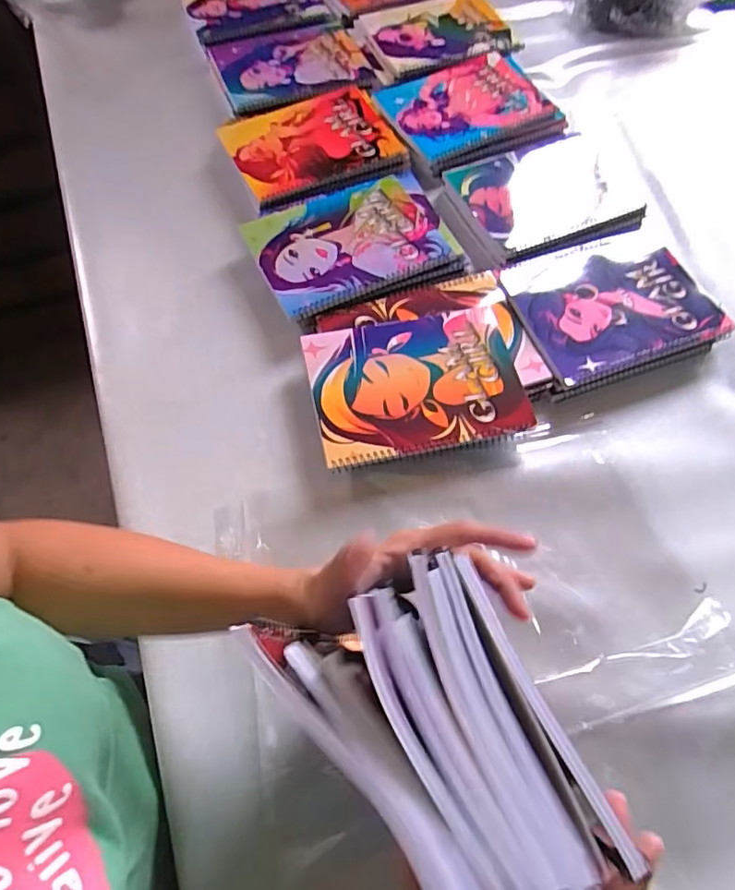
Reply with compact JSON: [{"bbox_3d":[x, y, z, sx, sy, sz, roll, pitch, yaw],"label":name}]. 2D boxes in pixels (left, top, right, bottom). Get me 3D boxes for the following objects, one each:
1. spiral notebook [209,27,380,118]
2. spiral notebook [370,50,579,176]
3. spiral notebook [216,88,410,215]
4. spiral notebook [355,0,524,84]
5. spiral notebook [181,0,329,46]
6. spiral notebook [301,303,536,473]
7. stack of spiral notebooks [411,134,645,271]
[{"bbox_3d":[-0.103,-0.522,0.752,0.206,0.009,0.164,-17,64,-8],"label":"spiral notebook"},{"bbox_3d":[0.139,-0.438,0.720,0.216,0.019,0.176,-20,64,-11],"label":"spiral notebook"},{"bbox_3d":[-0.064,-0.367,0.680,0.198,0.019,0.157,-22,64,-11],"label":"spiral notebook"},{"bbox_3d":[0.109,-0.592,0.788,0.215,0.014,0.147,-20,65,-10],"label":"spiral notebook"},{"bbox_3d":[-0.171,-0.660,0.817,0.197,0.018,0.171,-13,64,-6],"label":"spiral notebook"},{"bbox_3d":[0.049,-0.062,0.529,0.203,0.009,0.145,-11,63,-6],"label":"spiral notebook"},{"bbox_3d":[0.199,-0.302,0.662,0.214,0.023,0.189,-16,63,-9],"label":"stack of spiral notebooks"}]

